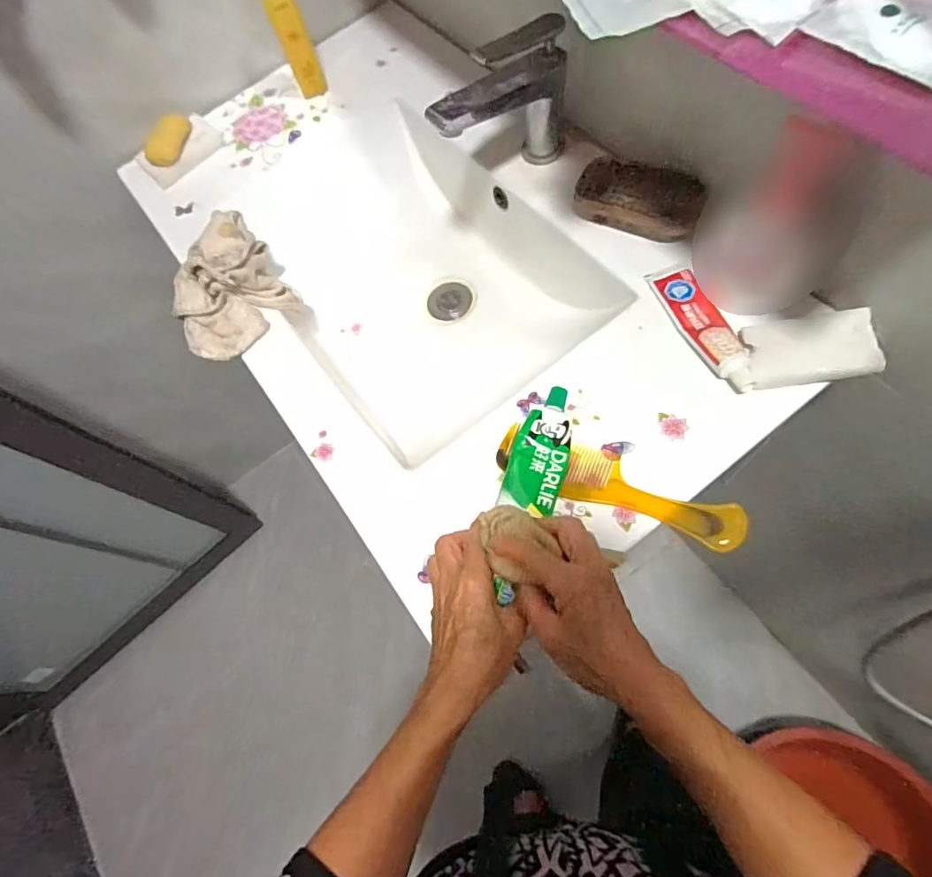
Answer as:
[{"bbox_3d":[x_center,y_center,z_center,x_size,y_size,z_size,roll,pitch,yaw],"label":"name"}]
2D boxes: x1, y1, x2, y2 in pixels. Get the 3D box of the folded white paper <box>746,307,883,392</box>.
[{"bbox_3d":[0.295,-0.078,0.455,0.097,0.009,0.065,-6,66,18],"label":"folded white paper"}]

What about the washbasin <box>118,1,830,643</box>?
[{"bbox_3d":[-0.055,-0.194,0.628,0.430,0.210,0.758,-40,76,-6],"label":"washbasin"}]

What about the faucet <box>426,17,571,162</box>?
[{"bbox_3d":[0.033,-0.336,0.555,0.151,0.118,0.062,-25,75,-2],"label":"faucet"}]

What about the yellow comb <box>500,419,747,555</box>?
[{"bbox_3d":[0.125,0.040,0.449,0.206,0.011,0.047,19,75,17],"label":"yellow comb"}]

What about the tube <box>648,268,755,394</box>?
[{"bbox_3d":[0.219,-0.105,0.490,0.038,0.016,0.145,-17,60,-4],"label":"tube"}]

